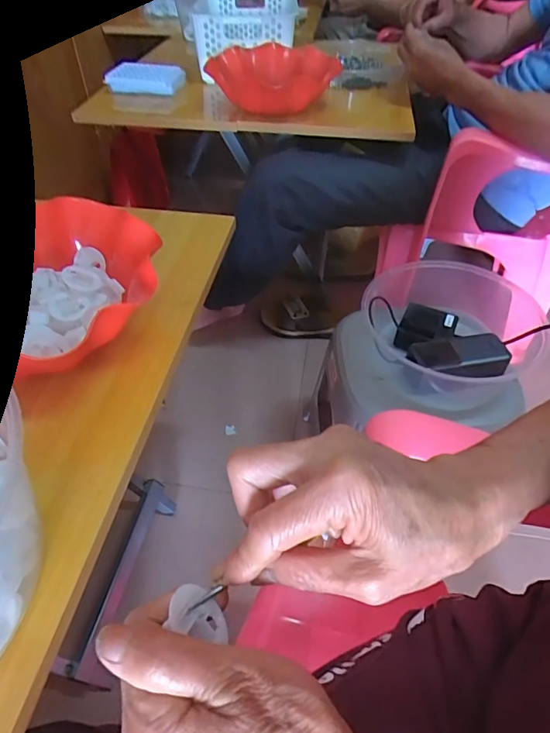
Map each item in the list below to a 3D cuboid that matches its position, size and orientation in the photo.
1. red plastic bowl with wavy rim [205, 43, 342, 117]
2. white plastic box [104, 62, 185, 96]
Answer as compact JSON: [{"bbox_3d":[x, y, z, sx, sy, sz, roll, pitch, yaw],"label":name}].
[{"bbox_3d":[0.000,-0.500,0.777,0.196,0.061,0.183,1,48,-1],"label":"red plastic bowl with wavy rim"},{"bbox_3d":[-0.244,-0.545,0.847,0.132,0.033,0.086,4,48,3],"label":"white plastic box"}]

